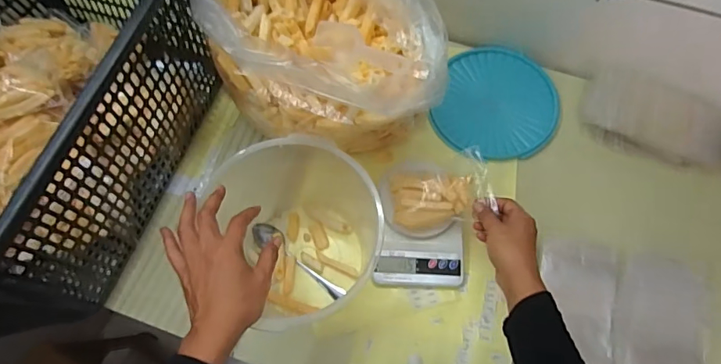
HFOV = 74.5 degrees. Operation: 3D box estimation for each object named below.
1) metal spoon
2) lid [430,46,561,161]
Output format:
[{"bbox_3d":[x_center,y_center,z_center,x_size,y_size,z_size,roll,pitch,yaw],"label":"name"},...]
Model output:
[{"bbox_3d":[-0.088,0.116,0.684,0.162,0.023,0.034,40,73,-4],"label":"metal spoon"},{"bbox_3d":[0.229,-0.133,0.788,0.186,0.019,0.203,0,69,0],"label":"lid"}]

